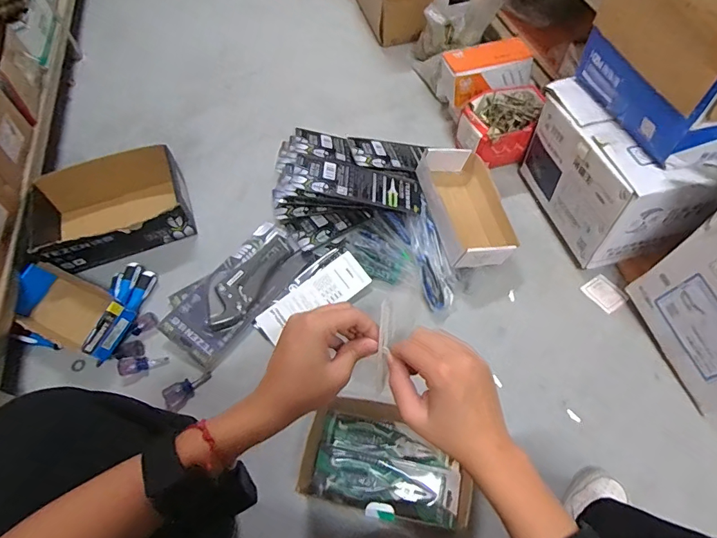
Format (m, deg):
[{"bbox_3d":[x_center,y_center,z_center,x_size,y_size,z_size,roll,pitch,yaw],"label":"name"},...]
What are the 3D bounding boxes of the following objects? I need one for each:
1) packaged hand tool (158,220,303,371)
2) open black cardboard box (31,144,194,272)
[{"bbox_3d":[-0.238,0.034,0.859,0.128,0.031,0.300,31,65,13],"label":"packaged hand tool"},{"bbox_3d":[-0.528,-0.123,0.956,0.305,0.123,0.218,-21,59,-10],"label":"open black cardboard box"}]

